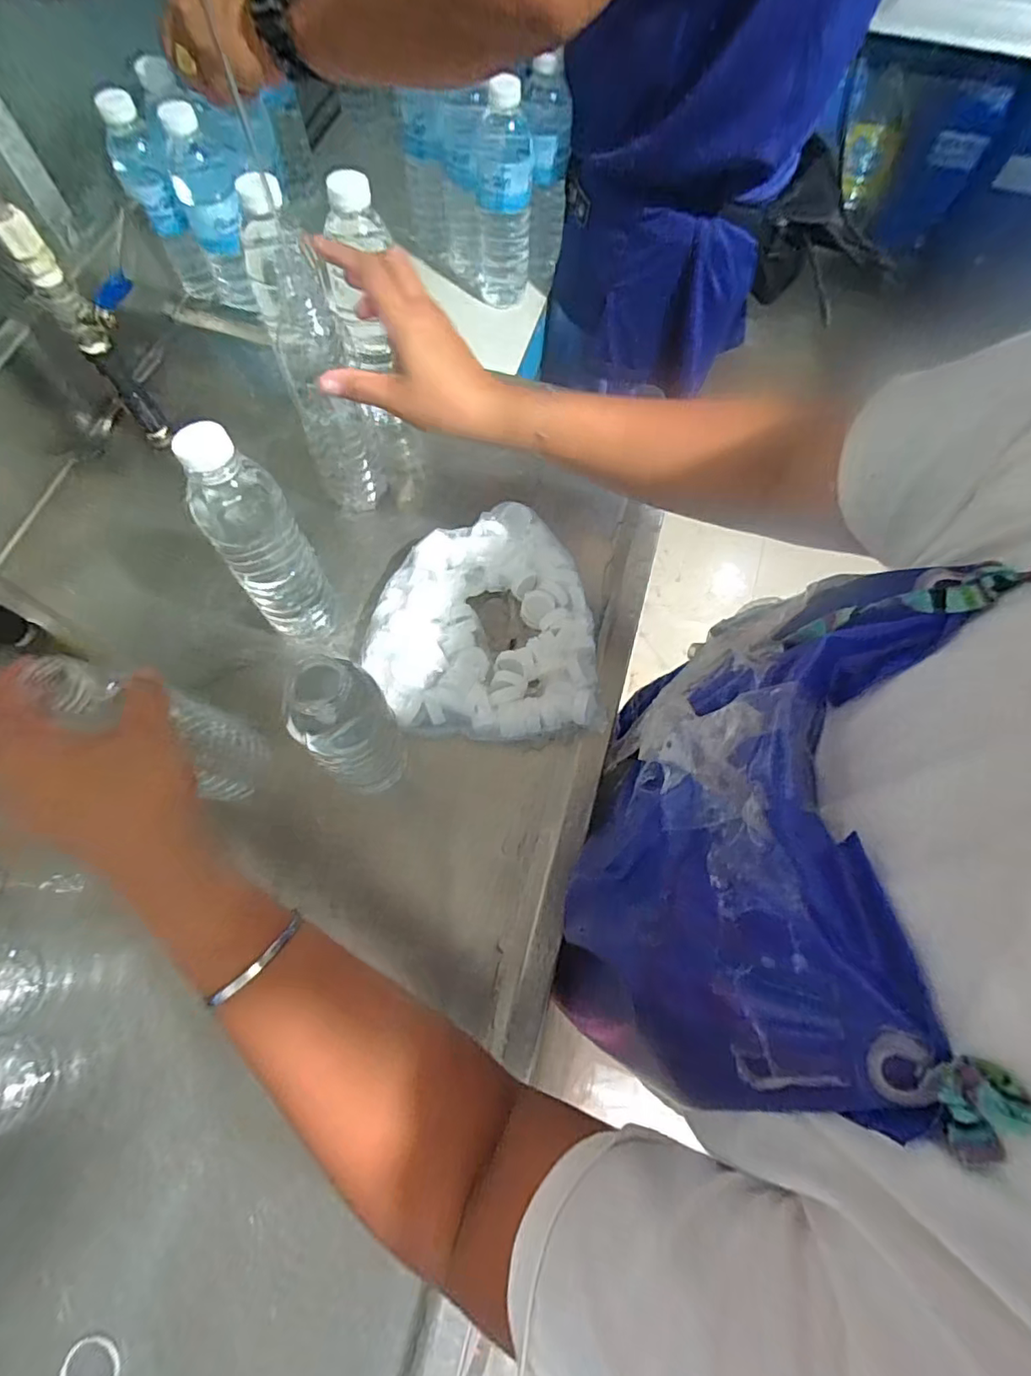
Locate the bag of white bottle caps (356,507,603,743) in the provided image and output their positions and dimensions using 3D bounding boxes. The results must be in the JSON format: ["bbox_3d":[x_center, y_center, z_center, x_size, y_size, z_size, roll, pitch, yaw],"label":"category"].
[{"bbox_3d":[-0.033,-0.060,0.503,0.202,0.042,0.215,-4,69,-3],"label":"bag of white bottle caps"}]

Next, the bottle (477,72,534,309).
[{"bbox_3d":[-0.012,-0.547,0.628,0.061,0.199,0.057,2,69,-1],"label":"bottle"}]

